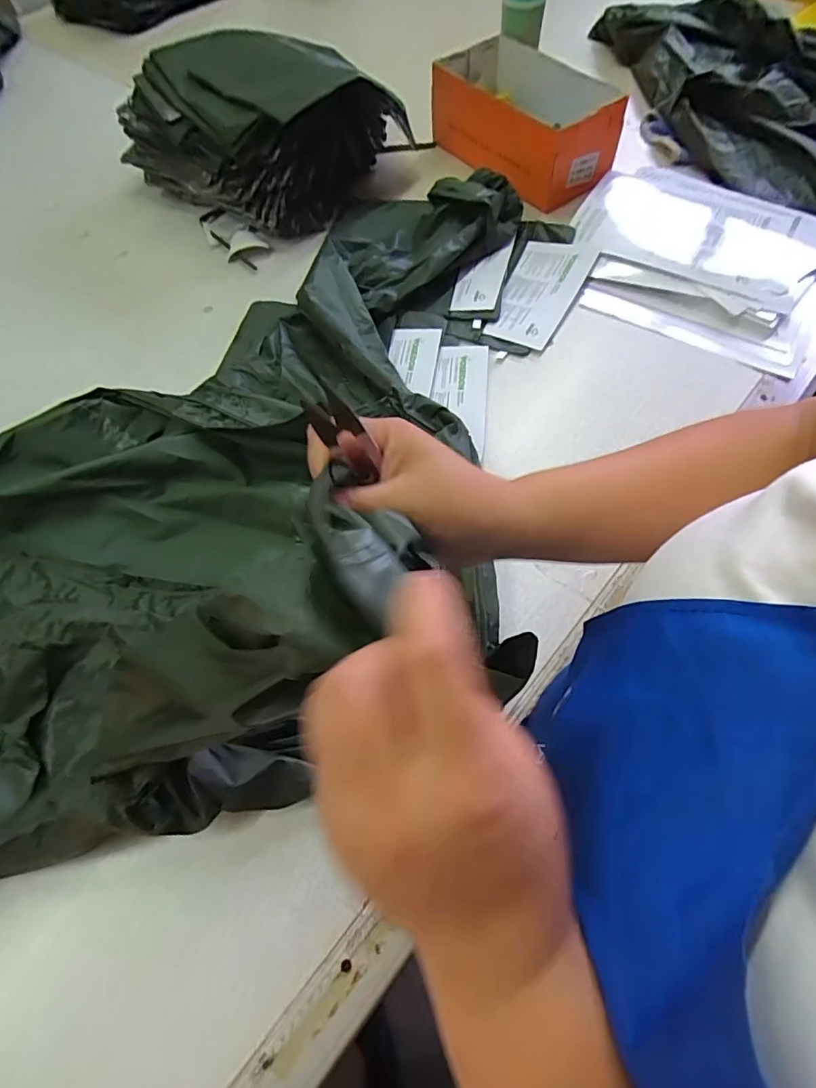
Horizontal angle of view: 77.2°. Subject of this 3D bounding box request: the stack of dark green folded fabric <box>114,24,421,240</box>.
[{"bbox_3d":[-0.242,-0.676,0.820,0.353,0.181,0.284,32,70,18],"label":"stack of dark green folded fabric"}]

